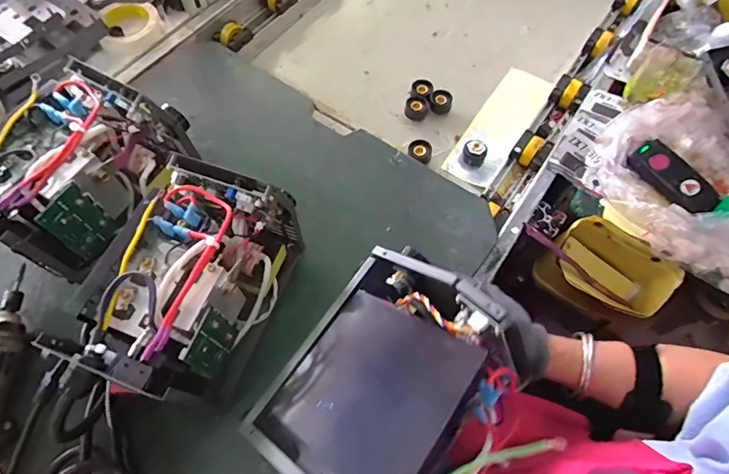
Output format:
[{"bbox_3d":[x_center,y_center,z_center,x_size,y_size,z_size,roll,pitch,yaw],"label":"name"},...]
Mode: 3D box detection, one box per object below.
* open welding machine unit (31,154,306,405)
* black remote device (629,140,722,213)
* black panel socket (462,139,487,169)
[{"bbox_3d":[-0.161,0.047,0.431,0.109,0.162,0.225,20,65,10],"label":"open welding machine unit"},{"bbox_3d":[0.411,-0.078,0.570,0.115,0.022,0.048,50,115,21],"label":"black remote device"},{"bbox_3d":[0.179,-0.135,0.700,0.037,0.041,0.031,22,66,11],"label":"black panel socket"}]

